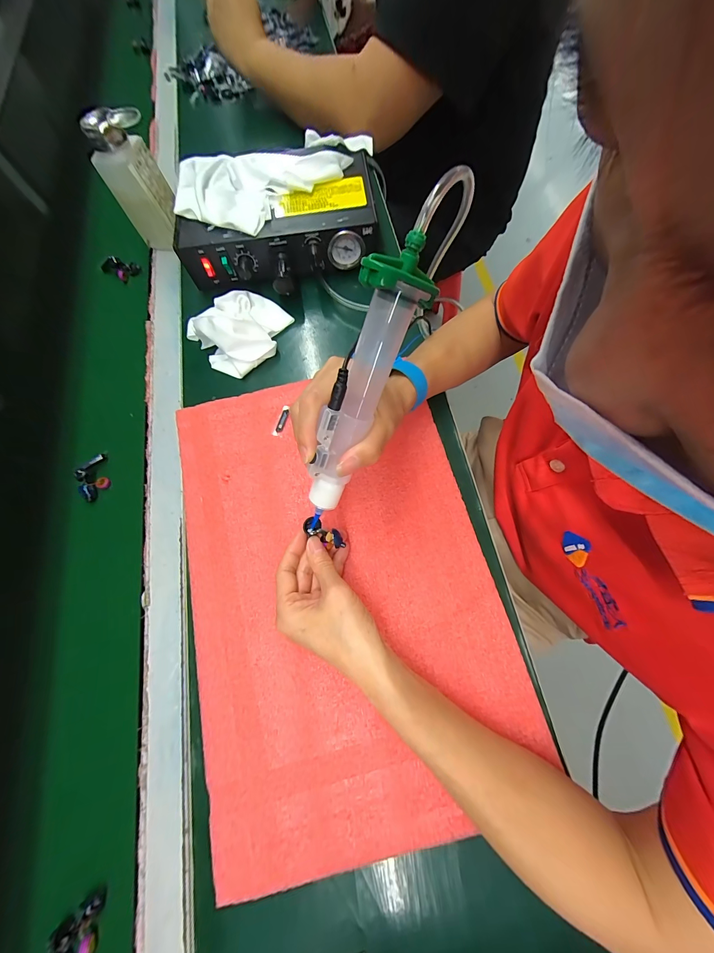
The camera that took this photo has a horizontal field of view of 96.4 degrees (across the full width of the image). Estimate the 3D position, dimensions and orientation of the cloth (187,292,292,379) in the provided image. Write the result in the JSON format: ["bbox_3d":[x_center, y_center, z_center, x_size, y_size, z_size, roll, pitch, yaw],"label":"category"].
[{"bbox_3d":[-0.139,-0.182,0.375,0.102,0.041,0.107,42,78,14],"label":"cloth"}]

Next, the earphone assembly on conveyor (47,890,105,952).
[{"bbox_3d":[-0.197,0.328,0.229,0.040,0.013,0.031,-42,75,-11],"label":"earphone assembly on conveyor"}]

